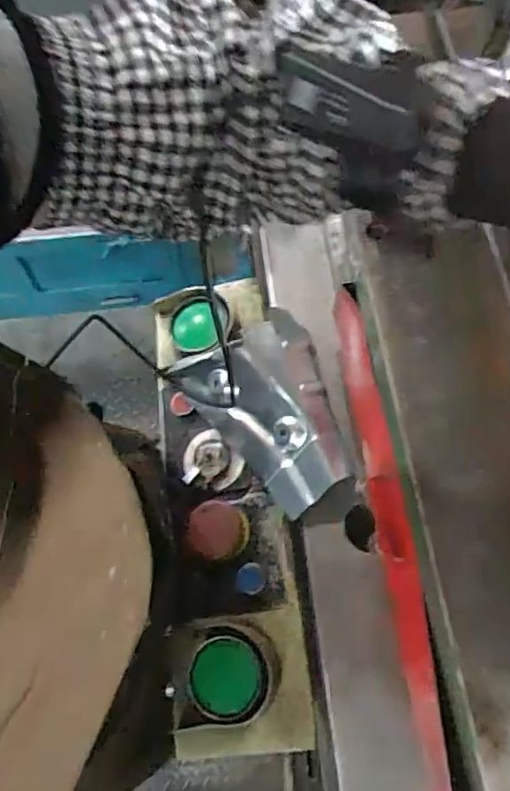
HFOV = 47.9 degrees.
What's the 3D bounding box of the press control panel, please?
[{"bbox_3d":[-0.033,0.100,0.616,0.139,0.088,0.494,-6,68,-2],"label":"press control panel"}]

